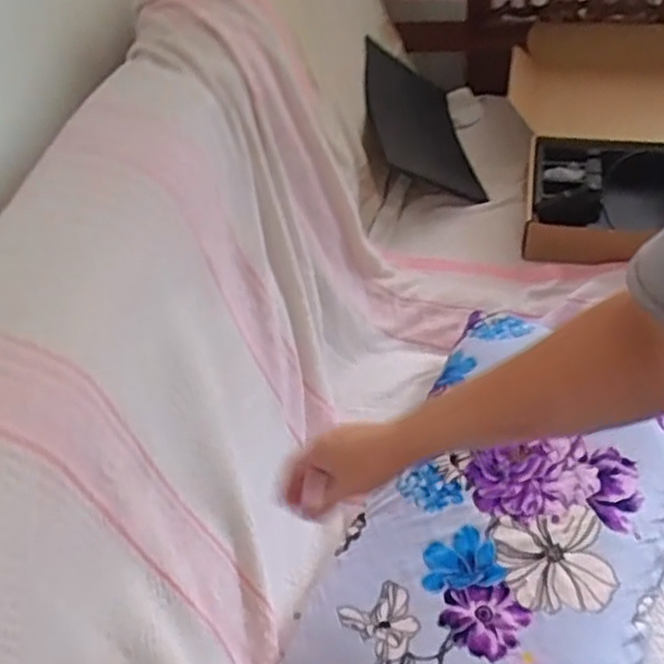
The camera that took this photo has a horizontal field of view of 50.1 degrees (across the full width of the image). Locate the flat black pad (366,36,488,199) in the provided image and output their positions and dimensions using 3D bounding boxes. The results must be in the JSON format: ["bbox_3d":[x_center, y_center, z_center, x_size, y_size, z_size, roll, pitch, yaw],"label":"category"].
[{"bbox_3d":[0.167,-0.433,1.410,0.030,0.289,0.315,-31,54,40],"label":"flat black pad"}]

